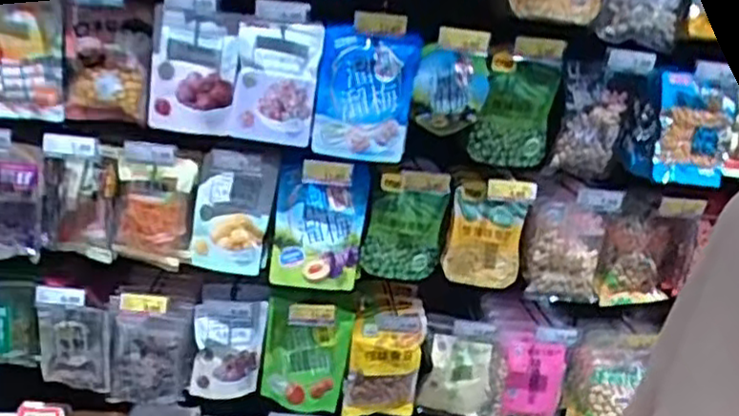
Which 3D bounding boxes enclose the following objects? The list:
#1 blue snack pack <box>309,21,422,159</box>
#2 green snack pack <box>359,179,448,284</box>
[{"bbox_3d":[-0.008,-0.227,1.420,0.198,0.262,0.055,4,17,-12],"label":"blue snack pack"},{"bbox_3d":[0.080,0.063,1.594,0.178,0.212,0.042,5,18,-7],"label":"green snack pack"}]

